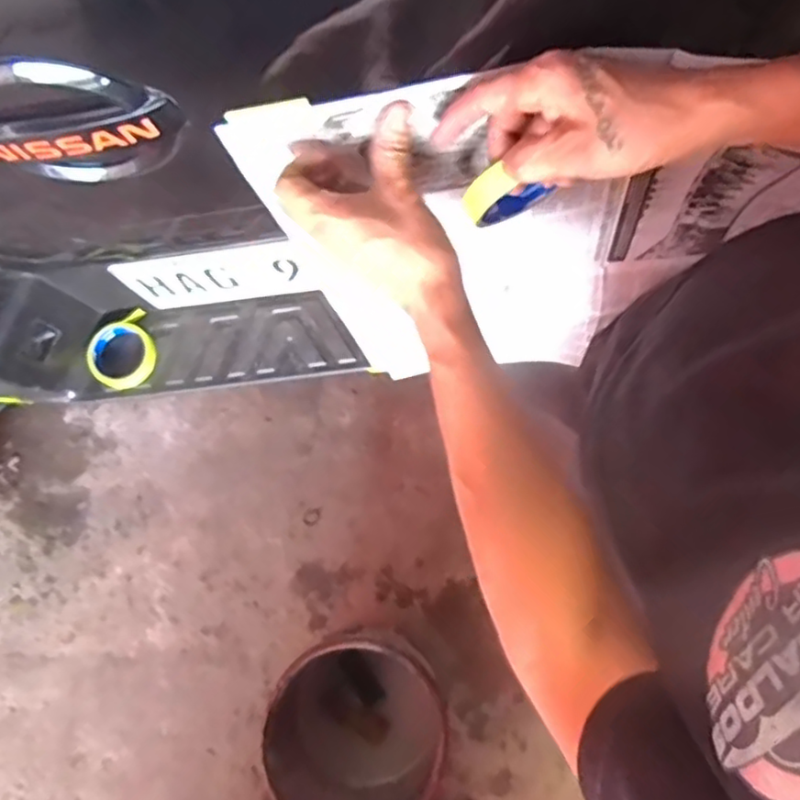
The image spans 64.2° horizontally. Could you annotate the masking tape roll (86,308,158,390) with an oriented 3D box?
[{"bbox_3d":[-0.403,-0.069,0.924,0.091,0.025,0.103,-24,79,1],"label":"masking tape roll"}]

